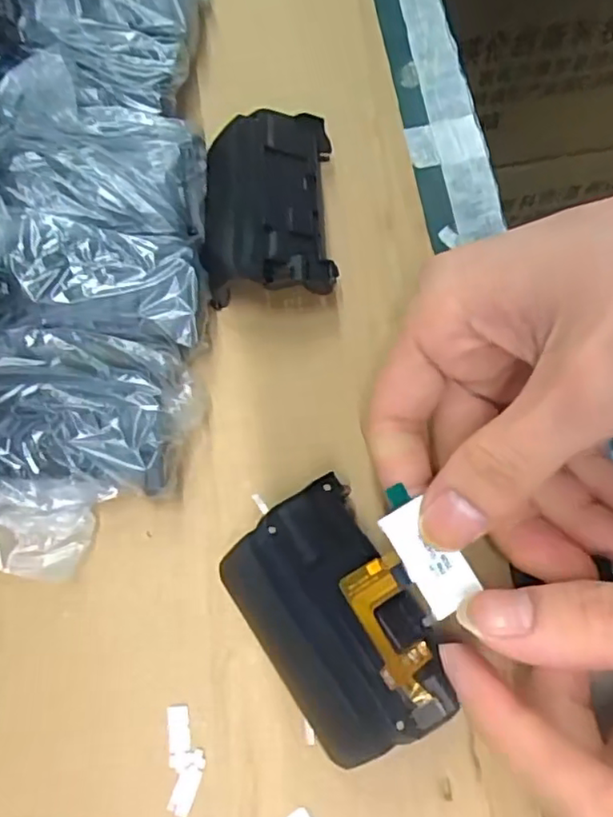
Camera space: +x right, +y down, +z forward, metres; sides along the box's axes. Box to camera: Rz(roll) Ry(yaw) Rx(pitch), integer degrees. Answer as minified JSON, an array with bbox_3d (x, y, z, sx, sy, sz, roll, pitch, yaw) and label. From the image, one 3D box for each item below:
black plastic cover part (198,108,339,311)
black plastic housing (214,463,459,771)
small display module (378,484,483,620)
[{"bbox_3d":[-0.015,-0.074,0.228,0.046,0.022,0.071,-3,72,4],"label":"black plastic cover part"},{"bbox_3d":[0.008,0.061,0.180,0.043,0.025,0.069,-33,73,-6],"label":"black plastic housing"},{"bbox_3d":[0.034,0.040,0.176,0.016,0.004,0.034,-33,76,-8],"label":"small display module"}]

